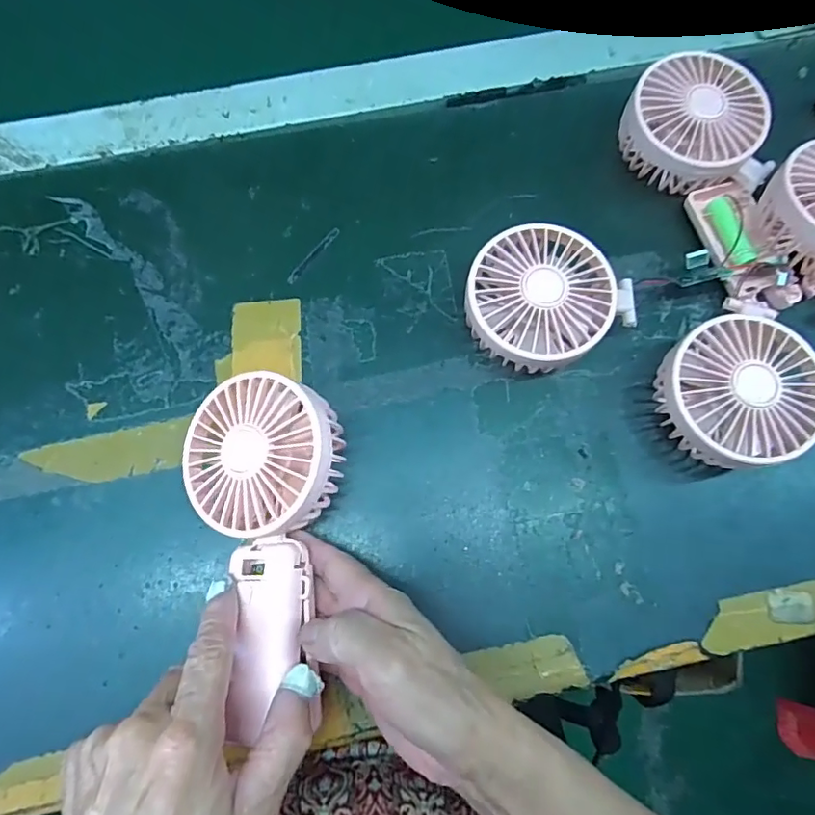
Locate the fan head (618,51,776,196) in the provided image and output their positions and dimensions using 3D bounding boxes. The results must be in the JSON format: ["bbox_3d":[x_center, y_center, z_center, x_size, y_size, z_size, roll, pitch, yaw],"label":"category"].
[{"bbox_3d":[0.192,-0.188,0.365,0.092,0.044,0.088,3,77,0],"label":"fan head"}]

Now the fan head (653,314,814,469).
[{"bbox_3d":[0.192,-0.007,0.321,0.086,0.047,0.083,0,77,0],"label":"fan head"}]

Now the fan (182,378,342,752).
[{"bbox_3d":[-0.076,0.066,0.277,0.084,0.032,0.166,-3,77,-1],"label":"fan"}]

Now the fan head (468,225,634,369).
[{"bbox_3d":[0.081,-0.065,0.336,0.098,0.045,0.084,-35,79,-8],"label":"fan head"}]

